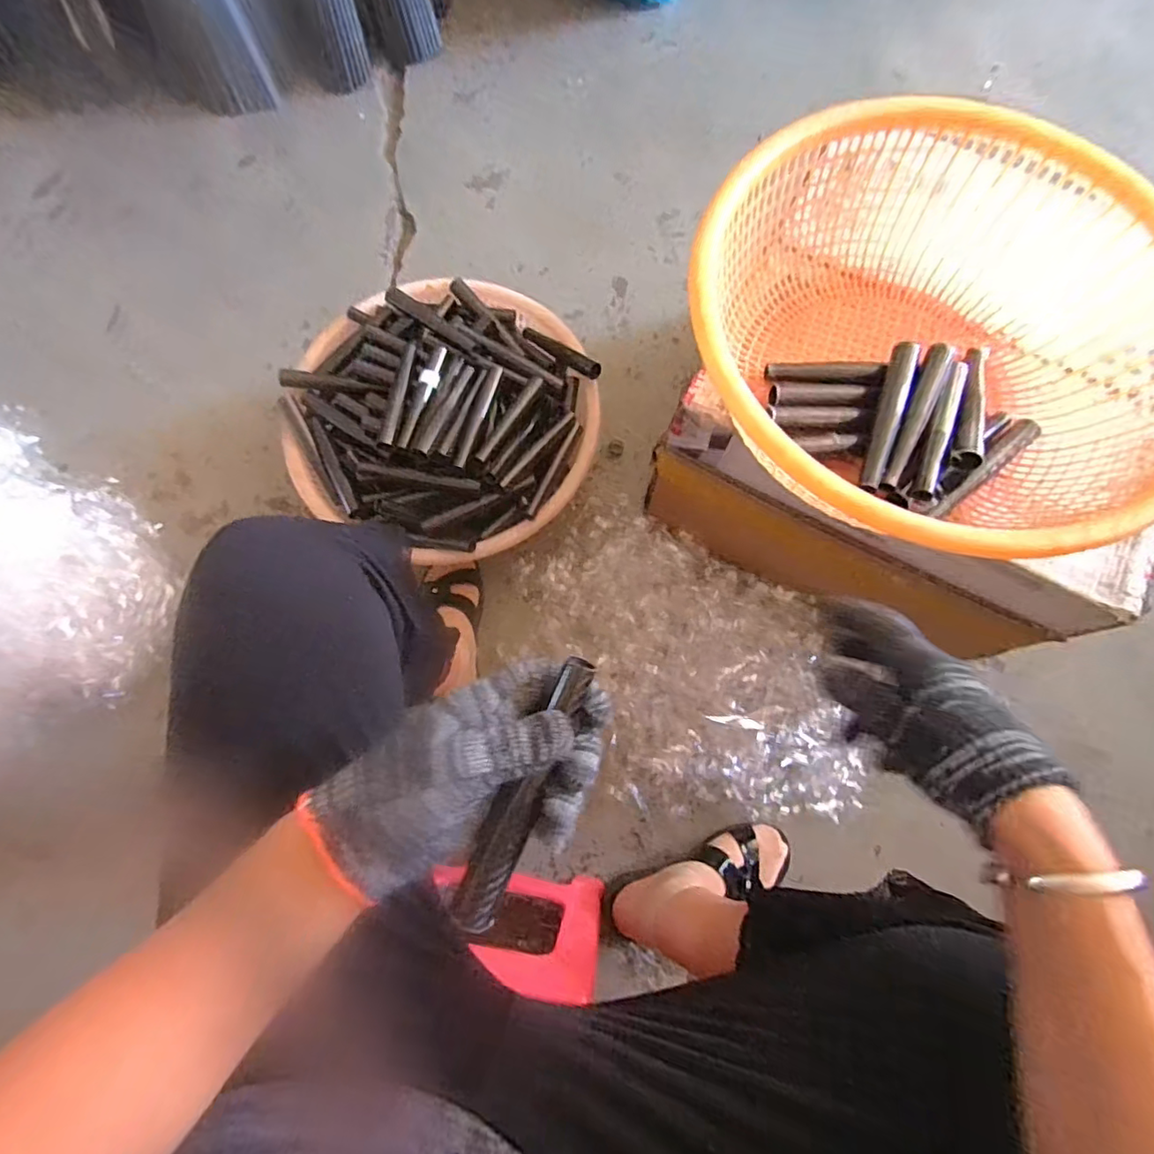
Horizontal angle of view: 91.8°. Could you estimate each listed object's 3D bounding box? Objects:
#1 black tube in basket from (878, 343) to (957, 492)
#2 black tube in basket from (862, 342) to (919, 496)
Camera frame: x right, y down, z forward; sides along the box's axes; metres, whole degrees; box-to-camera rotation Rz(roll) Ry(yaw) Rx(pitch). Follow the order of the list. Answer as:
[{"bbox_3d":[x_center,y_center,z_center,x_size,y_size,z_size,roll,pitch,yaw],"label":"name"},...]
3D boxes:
[{"bbox_3d":[0.301,-0.143,0.495,0.023,0.017,0.148,27,77,6],"label":"black tube in basket"},{"bbox_3d":[0.276,-0.143,0.493,0.020,0.015,0.146,19,76,5],"label":"black tube in basket"}]

